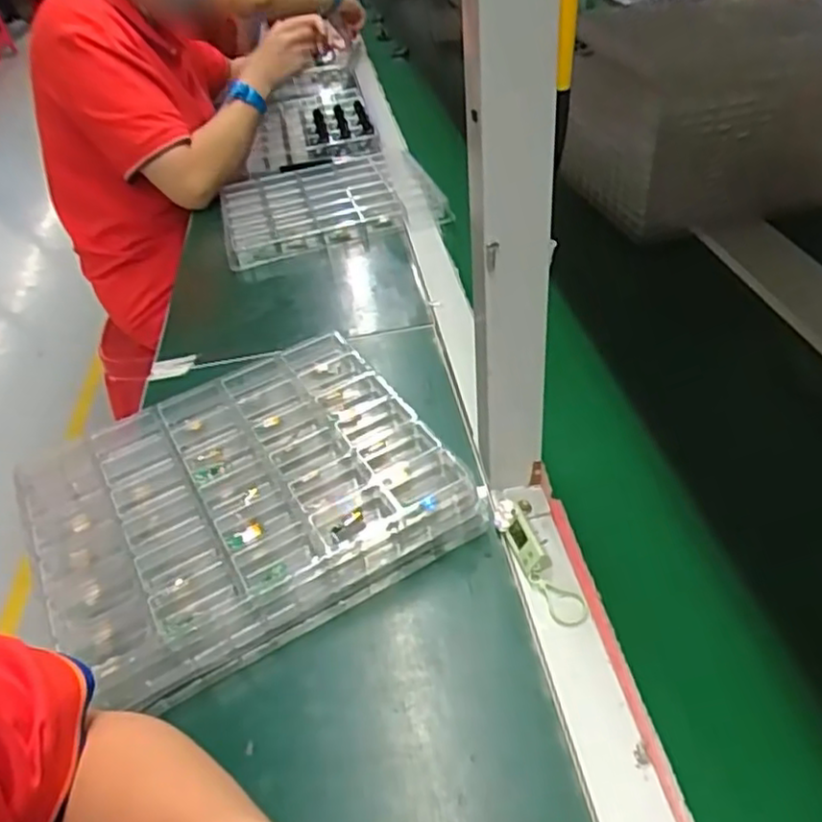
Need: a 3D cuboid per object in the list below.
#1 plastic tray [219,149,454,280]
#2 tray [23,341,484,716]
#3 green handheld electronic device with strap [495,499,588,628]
[{"bbox_3d":[-0.123,-0.308,0.997,0.297,0.035,0.263,-14,40,-8],"label":"plastic tray"},{"bbox_3d":[-0.131,0.065,0.539,0.299,0.046,0.253,-26,43,-21],"label":"tray"},{"bbox_3d":[0.088,0.103,0.480,0.023,0.022,0.098,-19,41,-14],"label":"green handheld electronic device with strap"}]

